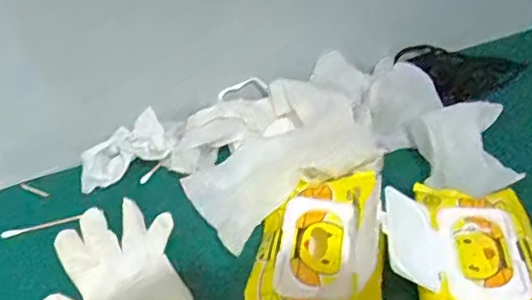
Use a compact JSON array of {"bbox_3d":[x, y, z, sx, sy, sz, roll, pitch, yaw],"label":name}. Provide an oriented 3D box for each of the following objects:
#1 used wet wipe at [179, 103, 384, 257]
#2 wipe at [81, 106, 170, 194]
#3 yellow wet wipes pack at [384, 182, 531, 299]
[{"bbox_3d":[0.015,0.016,0.552,0.172,0.056,0.106,-25,49,-26],"label":"used wet wipe"},{"bbox_3d":[-0.144,0.005,0.565,0.097,0.034,0.035,-35,49,-6],"label":"wipe"},{"bbox_3d":[0.162,0.092,0.465,0.130,0.056,0.175,4,43,3],"label":"yellow wet wipes pack"}]

